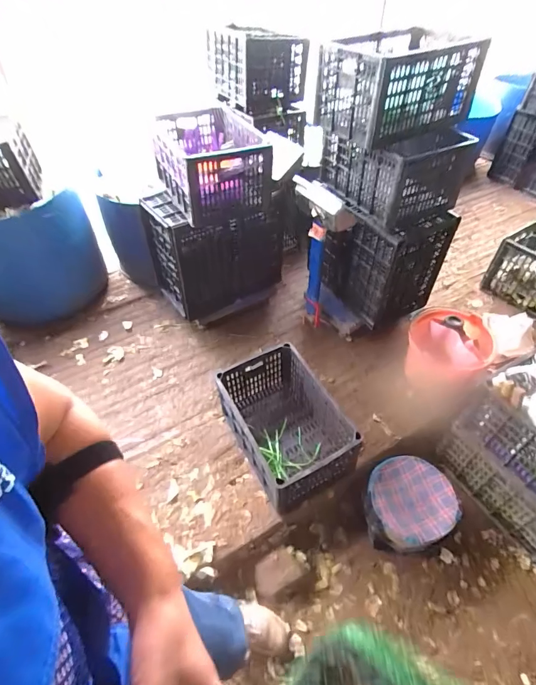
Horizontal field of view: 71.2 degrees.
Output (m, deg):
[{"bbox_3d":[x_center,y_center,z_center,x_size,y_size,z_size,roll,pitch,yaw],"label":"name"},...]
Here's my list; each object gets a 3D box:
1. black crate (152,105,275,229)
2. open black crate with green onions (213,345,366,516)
[{"bbox_3d":[-0.205,-0.641,1.351,0.332,0.244,0.462,-20,52,-16],"label":"black crate"},{"bbox_3d":[0.074,0.255,1.230,0.327,0.227,0.438,-24,53,-18],"label":"open black crate with green onions"}]

